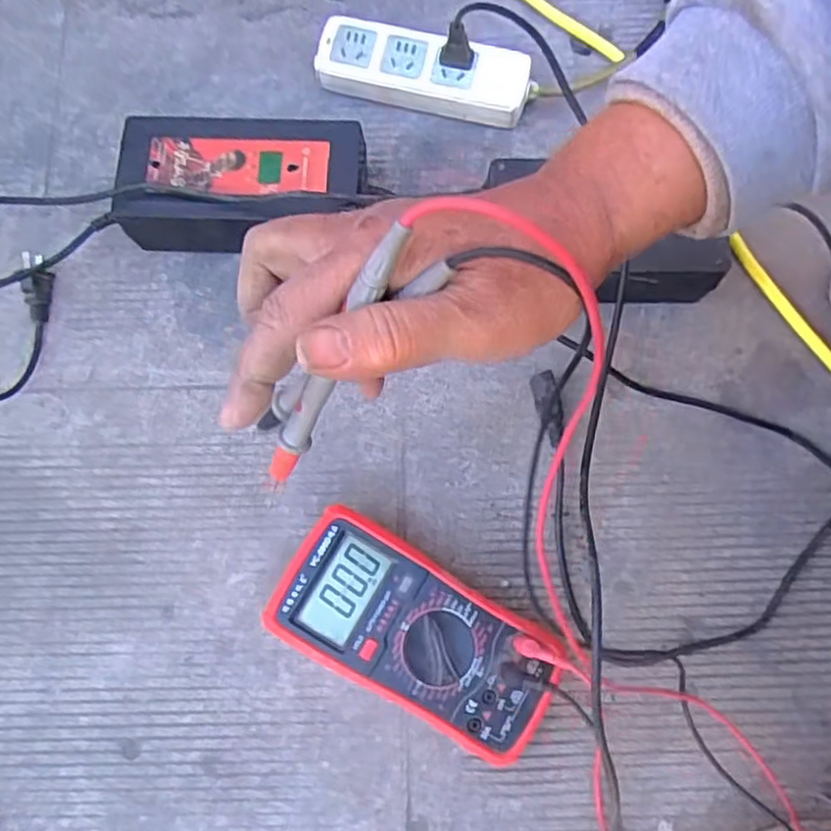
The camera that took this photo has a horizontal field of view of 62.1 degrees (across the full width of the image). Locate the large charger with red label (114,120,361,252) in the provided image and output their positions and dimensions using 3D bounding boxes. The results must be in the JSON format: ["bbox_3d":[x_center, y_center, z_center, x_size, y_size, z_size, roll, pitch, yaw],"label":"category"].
[{"bbox_3d":[-0.127,-0.175,0.519,0.176,0.067,0.083,1,76,1],"label":"large charger with red label"}]

